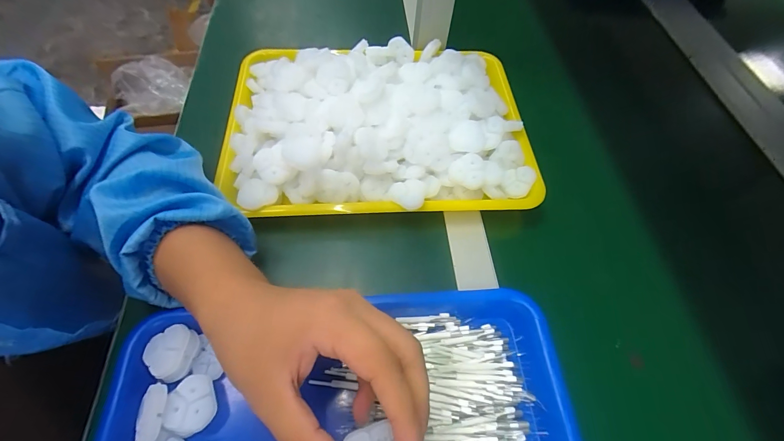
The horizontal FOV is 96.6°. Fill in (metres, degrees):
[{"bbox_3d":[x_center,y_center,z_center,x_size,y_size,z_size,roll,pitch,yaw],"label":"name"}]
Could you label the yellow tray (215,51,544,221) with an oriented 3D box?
[{"bbox_3d":[-0.012,-0.118,0.381,0.326,0.047,0.230,-2,60,-5],"label":"yellow tray"}]

